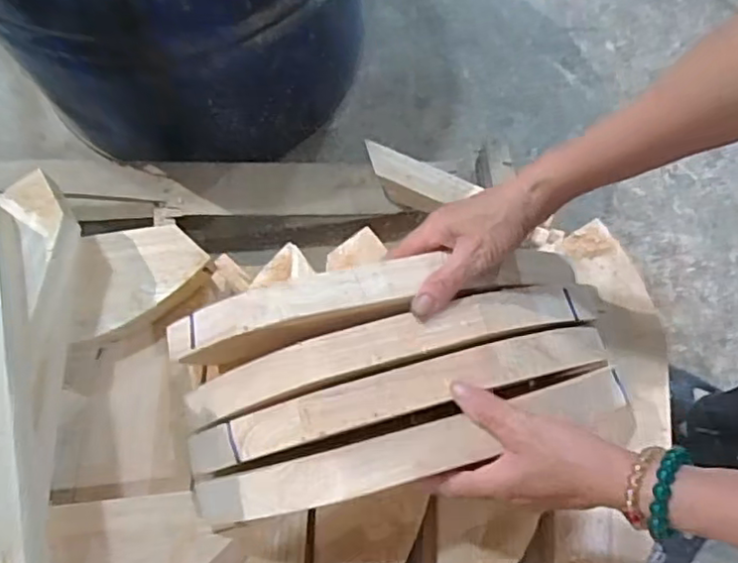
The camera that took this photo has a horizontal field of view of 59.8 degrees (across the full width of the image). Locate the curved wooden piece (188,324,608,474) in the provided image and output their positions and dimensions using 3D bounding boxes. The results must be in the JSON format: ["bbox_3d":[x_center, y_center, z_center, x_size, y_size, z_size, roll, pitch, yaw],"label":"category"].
[{"bbox_3d":[0.026,0.083,0.478,0.329,0.057,0.032,-15,74,-4],"label":"curved wooden piece"}]

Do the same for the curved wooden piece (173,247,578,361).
[{"bbox_3d":[0.006,0.017,0.510,0.328,0.083,0.044,-11,73,-3],"label":"curved wooden piece"}]

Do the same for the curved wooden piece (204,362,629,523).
[{"bbox_3d":[0.031,0.128,0.470,0.312,0.084,0.042,-12,73,-11],"label":"curved wooden piece"}]

